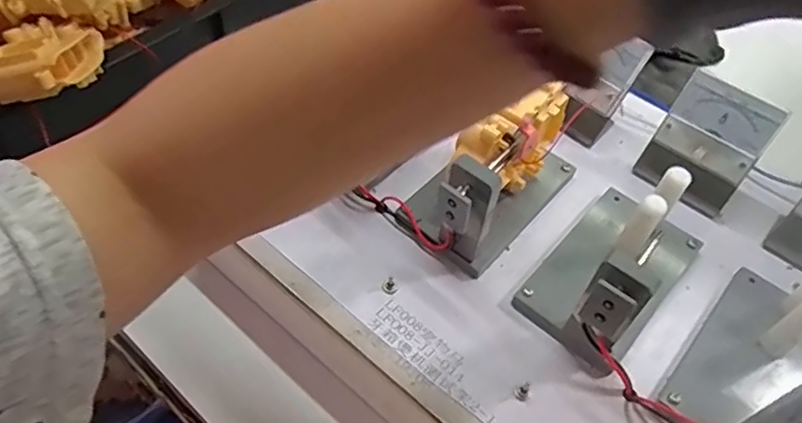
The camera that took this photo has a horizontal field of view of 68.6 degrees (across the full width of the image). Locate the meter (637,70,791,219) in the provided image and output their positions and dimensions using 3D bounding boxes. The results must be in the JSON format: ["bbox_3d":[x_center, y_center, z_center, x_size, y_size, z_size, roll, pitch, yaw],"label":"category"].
[{"bbox_3d":[0.209,-0.045,0.405,0.066,0.072,0.044,37,59,23],"label":"meter"}]

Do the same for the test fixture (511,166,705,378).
[{"bbox_3d":[0.130,0.022,0.341,0.069,0.083,0.132,37,58,23],"label":"test fixture"}]

